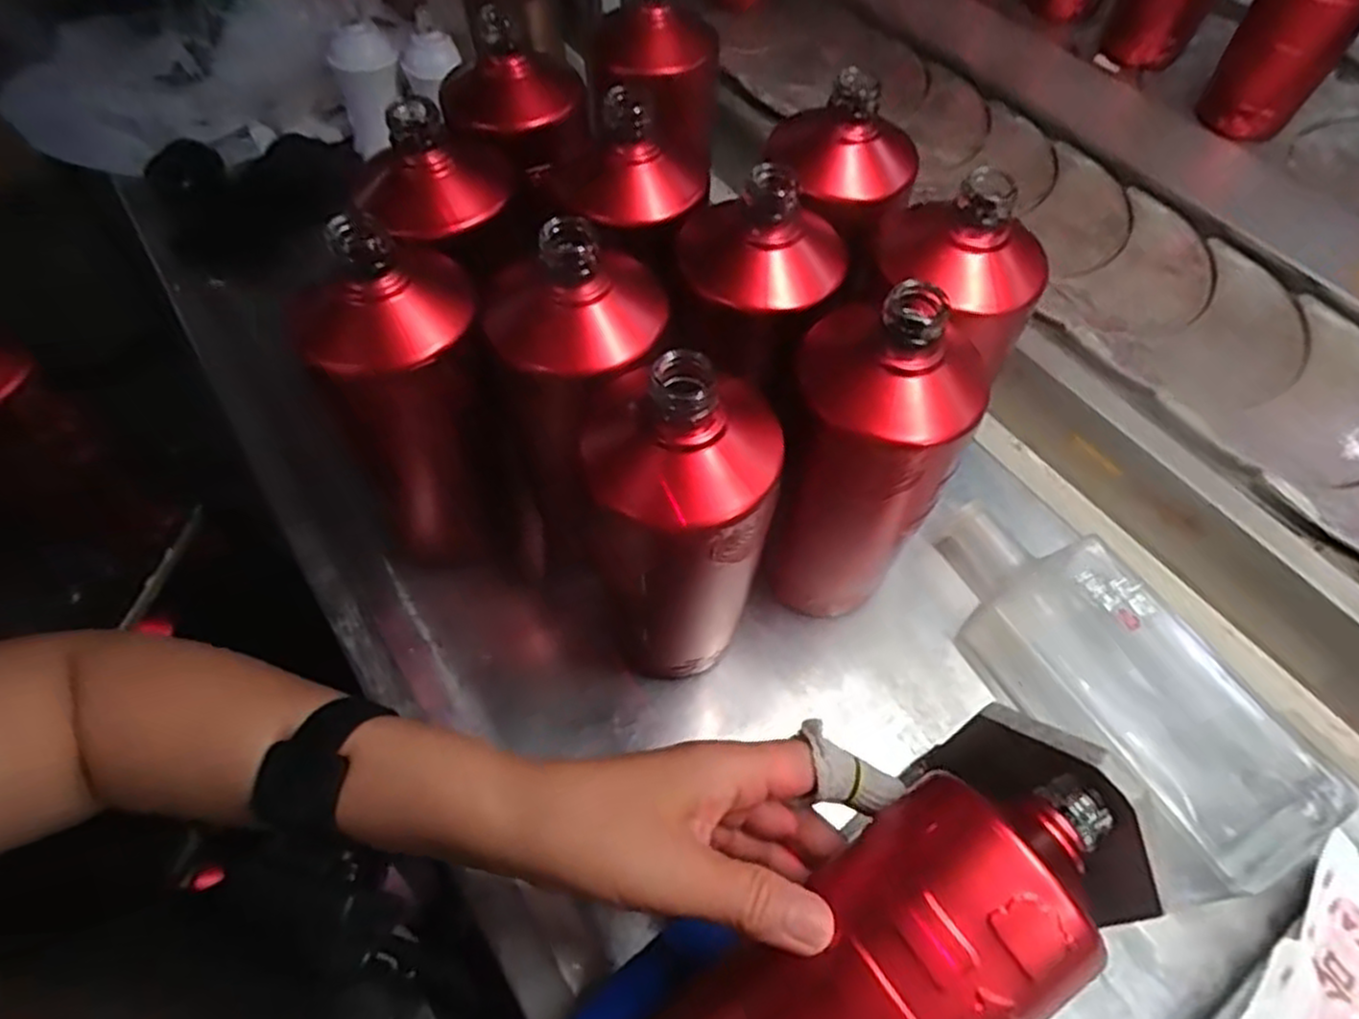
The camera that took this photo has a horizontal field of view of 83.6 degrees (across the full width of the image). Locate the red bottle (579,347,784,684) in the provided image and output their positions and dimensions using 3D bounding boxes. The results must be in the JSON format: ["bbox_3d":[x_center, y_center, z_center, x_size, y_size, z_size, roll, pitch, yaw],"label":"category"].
[{"bbox_3d":[0.001,0.013,0.357,0.085,0.196,0.081,2,61,4],"label":"red bottle"}]

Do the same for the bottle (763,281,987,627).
[{"bbox_3d":[0.092,-0.018,0.380,0.078,0.196,0.070,14,63,10],"label":"bottle"}]

